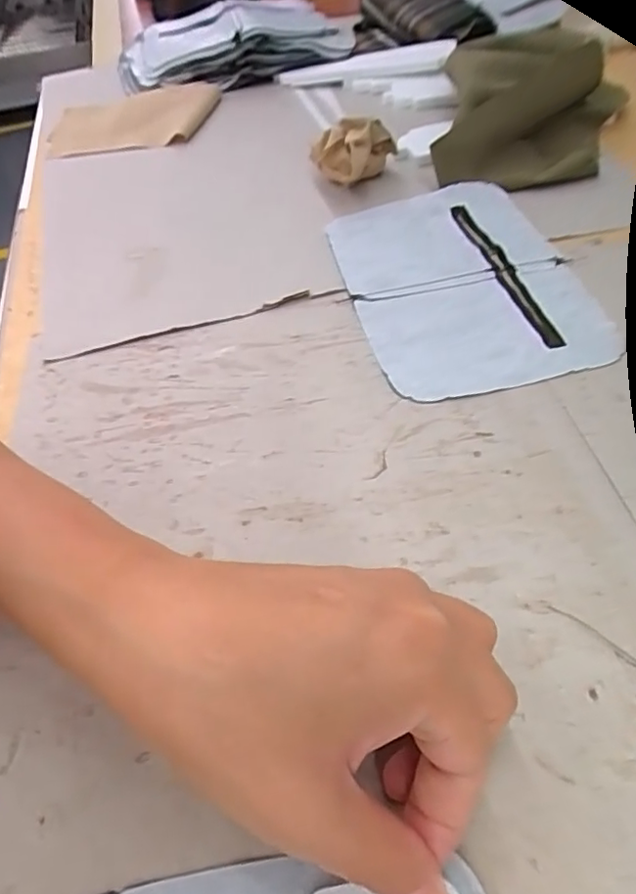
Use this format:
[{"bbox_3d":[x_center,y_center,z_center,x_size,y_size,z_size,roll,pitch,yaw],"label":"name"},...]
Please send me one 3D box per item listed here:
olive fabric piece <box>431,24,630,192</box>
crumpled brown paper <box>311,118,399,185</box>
[{"bbox_3d":[0.160,-0.258,0.443,0.129,0.059,0.159,6,50,12],"label":"olive fabric piece"},{"bbox_3d":[0.024,-0.221,0.437,0.046,0.045,0.067,24,56,24],"label":"crumpled brown paper"}]

